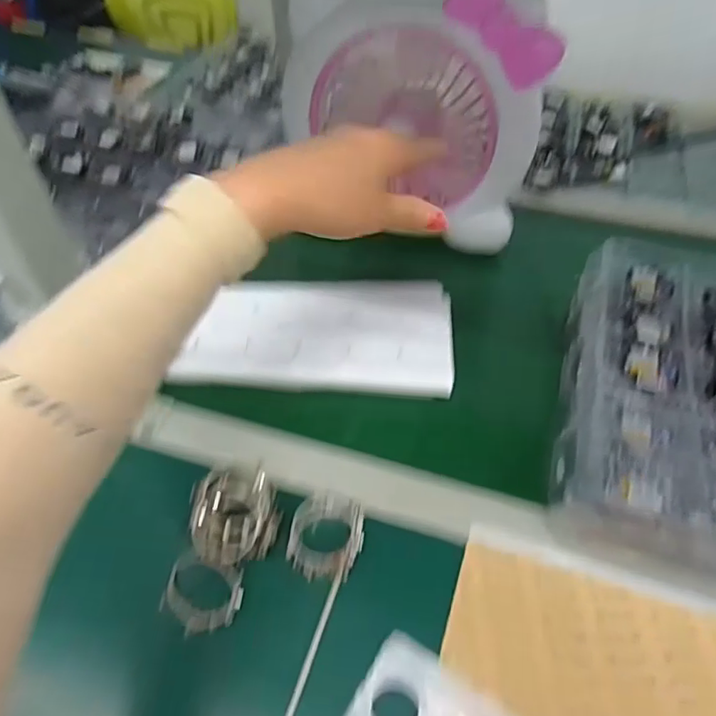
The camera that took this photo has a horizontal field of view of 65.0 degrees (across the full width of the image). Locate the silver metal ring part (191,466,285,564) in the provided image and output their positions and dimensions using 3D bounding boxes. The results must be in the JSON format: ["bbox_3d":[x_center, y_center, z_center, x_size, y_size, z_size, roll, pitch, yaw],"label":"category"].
[{"bbox_3d":[-0.085,0.107,0.389,0.056,0.034,0.068,-13,51,-9],"label":"silver metal ring part"}]

